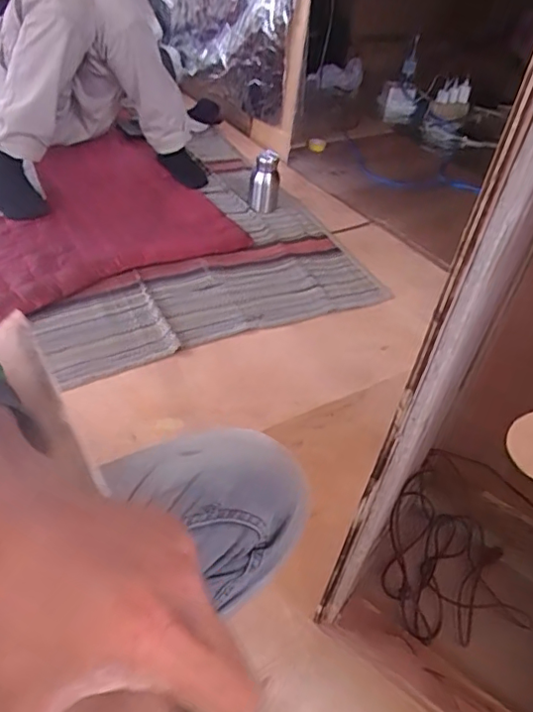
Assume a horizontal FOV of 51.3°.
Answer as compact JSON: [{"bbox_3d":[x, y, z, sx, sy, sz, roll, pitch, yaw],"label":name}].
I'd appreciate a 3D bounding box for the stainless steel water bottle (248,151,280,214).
[{"bbox_3d":[-0.005,-0.416,1.335,0.070,0.135,0.074,8,40,-1],"label":"stainless steel water bottle"}]

